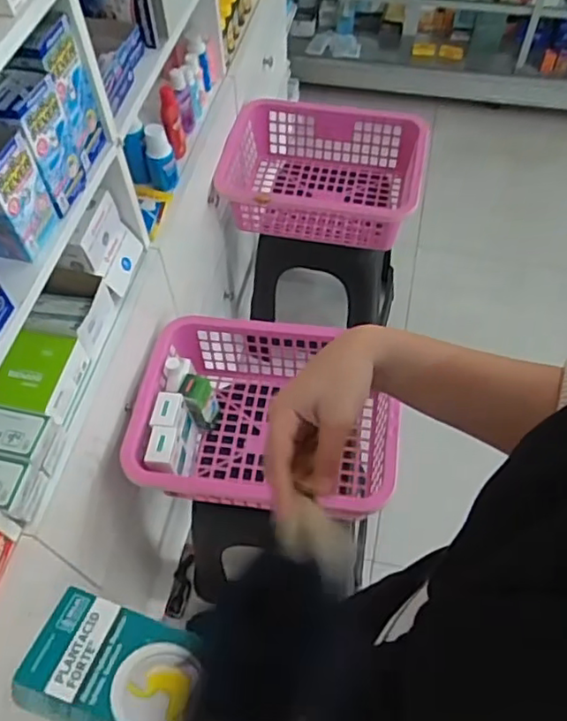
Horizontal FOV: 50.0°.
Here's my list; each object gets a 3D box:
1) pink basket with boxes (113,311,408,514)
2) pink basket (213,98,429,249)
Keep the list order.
[{"bbox_3d":[-0.030,0.098,1.017,0.407,0.150,0.315,6,58,7],"label":"pink basket with boxes"},{"bbox_3d":[0.077,-0.390,1.336,0.445,0.171,0.311,4,57,5],"label":"pink basket"}]

